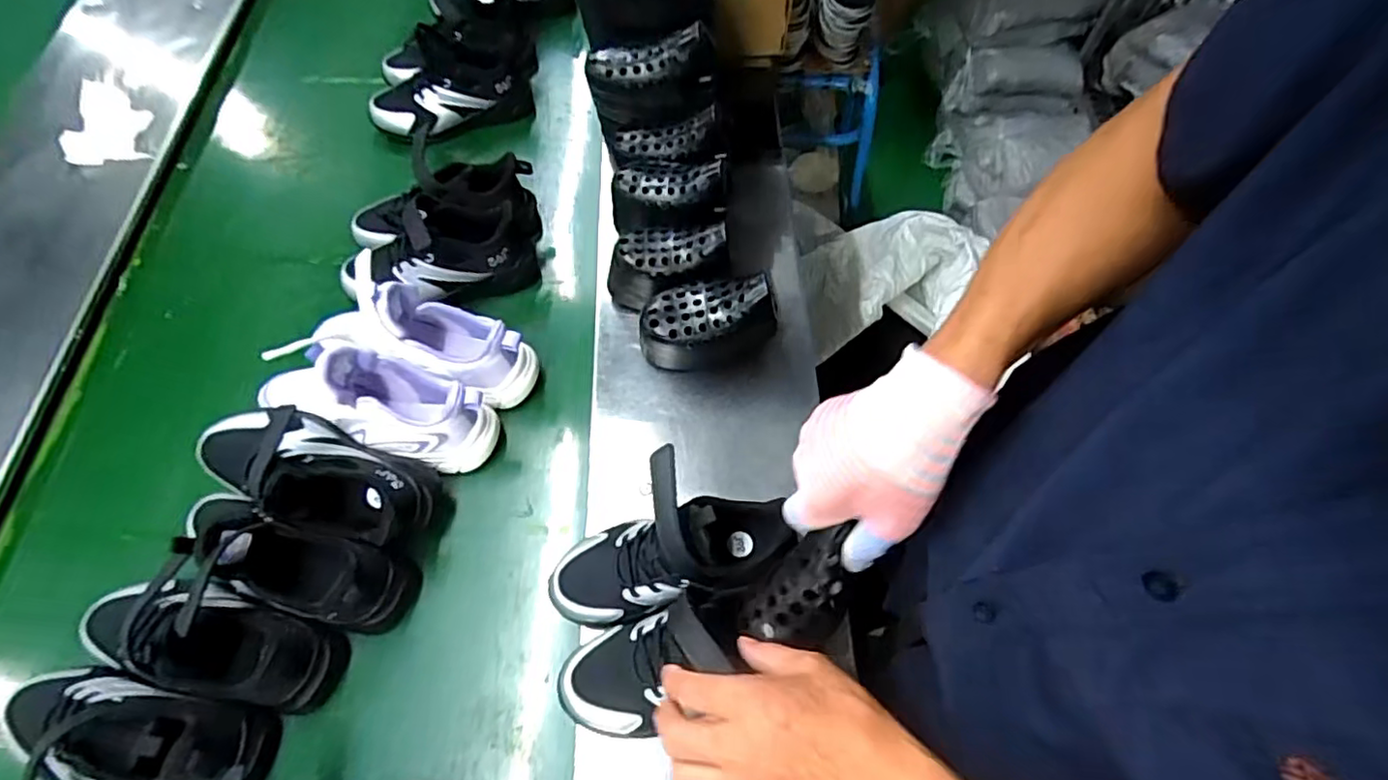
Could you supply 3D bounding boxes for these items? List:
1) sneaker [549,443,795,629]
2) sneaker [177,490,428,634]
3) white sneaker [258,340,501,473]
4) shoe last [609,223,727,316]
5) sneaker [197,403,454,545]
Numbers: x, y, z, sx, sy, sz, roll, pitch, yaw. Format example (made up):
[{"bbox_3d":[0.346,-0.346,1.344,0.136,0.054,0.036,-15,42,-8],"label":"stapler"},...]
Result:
[{"bbox_3d":[-0.025,0.120,0.518,0.192,0.104,0.096,-16,65,-8],"label":"sneaker"},{"bbox_3d":[-0.358,0.146,0.551,0.204,0.115,0.071,16,63,7],"label":"sneaker"},{"bbox_3d":[-0.311,0.008,0.622,0.216,0.114,0.086,18,64,8],"label":"white sneaker"},{"bbox_3d":[-0.030,-0.127,0.670,0.128,0.099,0.072,11,63,4],"label":"shoe last"},{"bbox_3d":[-0.334,0.071,0.563,0.217,0.106,0.102,22,65,-5],"label":"sneaker"}]

